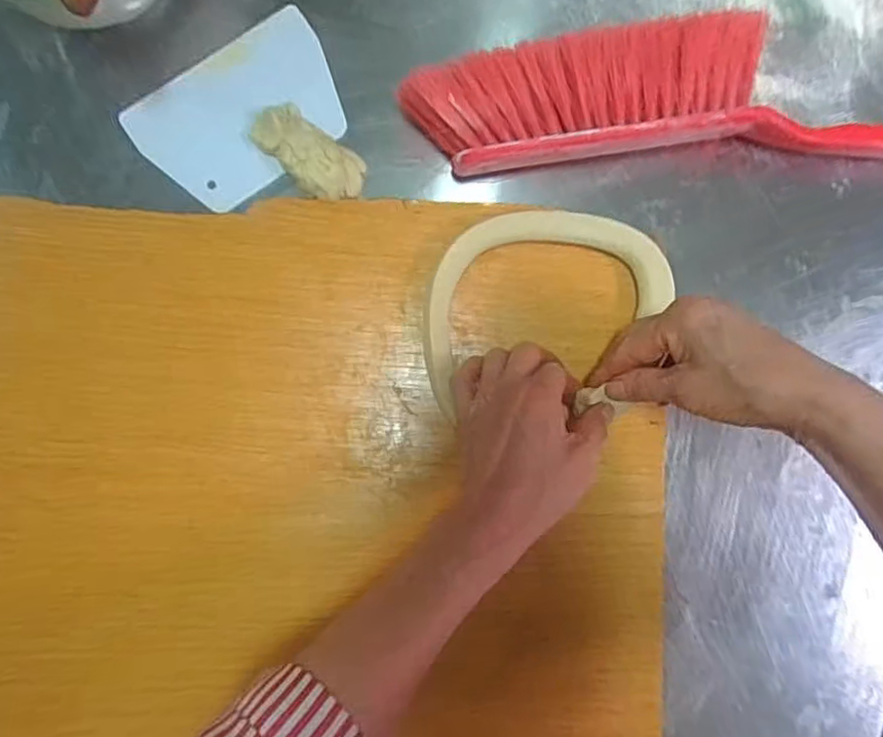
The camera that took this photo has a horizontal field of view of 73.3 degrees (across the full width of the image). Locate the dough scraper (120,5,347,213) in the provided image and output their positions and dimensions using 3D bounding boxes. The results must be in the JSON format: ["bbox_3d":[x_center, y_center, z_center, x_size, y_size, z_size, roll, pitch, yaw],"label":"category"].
[{"bbox_3d":[-0.144,-0.185,0.430,0.146,0.010,0.106,-33,84,-4],"label":"dough scraper"}]

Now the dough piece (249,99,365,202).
[{"bbox_3d":[-0.095,-0.153,0.419,0.082,0.026,0.043,38,85,2],"label":"dough piece"}]

